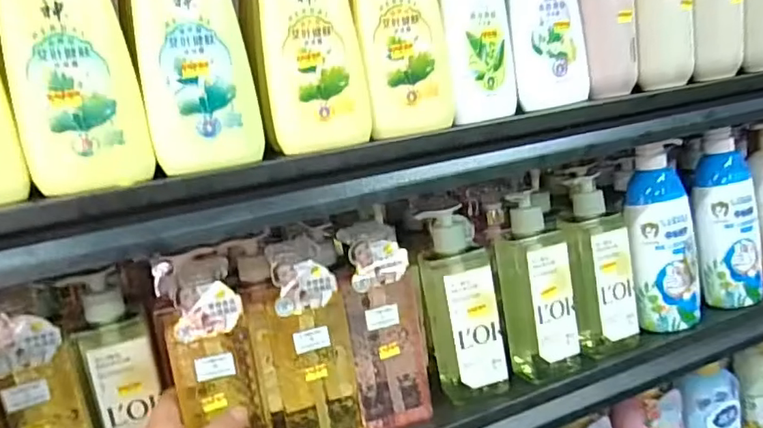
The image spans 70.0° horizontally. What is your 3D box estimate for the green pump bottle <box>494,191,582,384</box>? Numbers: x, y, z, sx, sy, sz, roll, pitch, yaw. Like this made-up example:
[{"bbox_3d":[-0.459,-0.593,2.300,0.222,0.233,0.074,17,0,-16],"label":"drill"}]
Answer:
[{"bbox_3d":[0.177,0.081,0.623,0.070,0.204,0.055,-14,17,-21],"label":"green pump bottle"}]

